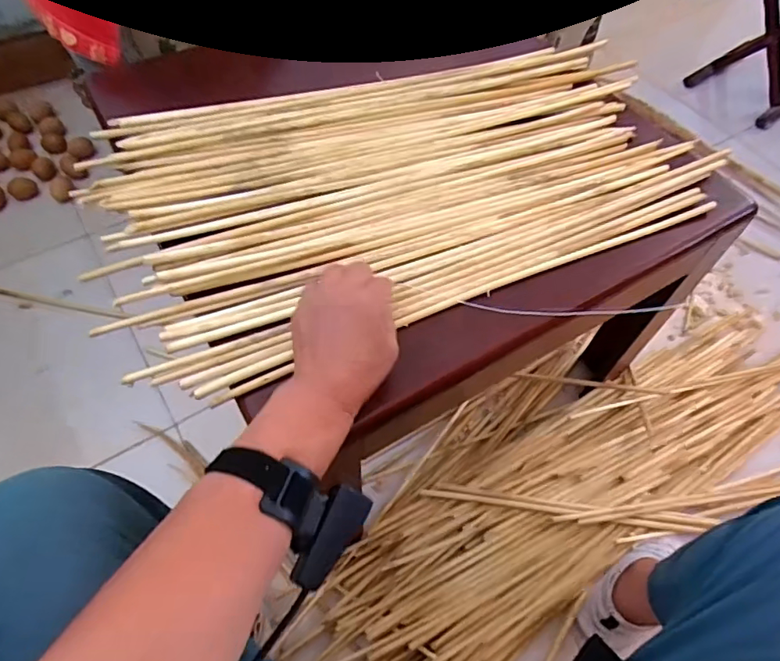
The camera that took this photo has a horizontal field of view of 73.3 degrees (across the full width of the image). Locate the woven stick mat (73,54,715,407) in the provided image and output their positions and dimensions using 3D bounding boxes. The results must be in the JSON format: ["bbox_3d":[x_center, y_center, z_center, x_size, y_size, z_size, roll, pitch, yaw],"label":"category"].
[{"bbox_3d":[0.026,-0.170,0.574,0.627,0.026,0.372,-16,60,-11],"label":"woven stick mat"}]

